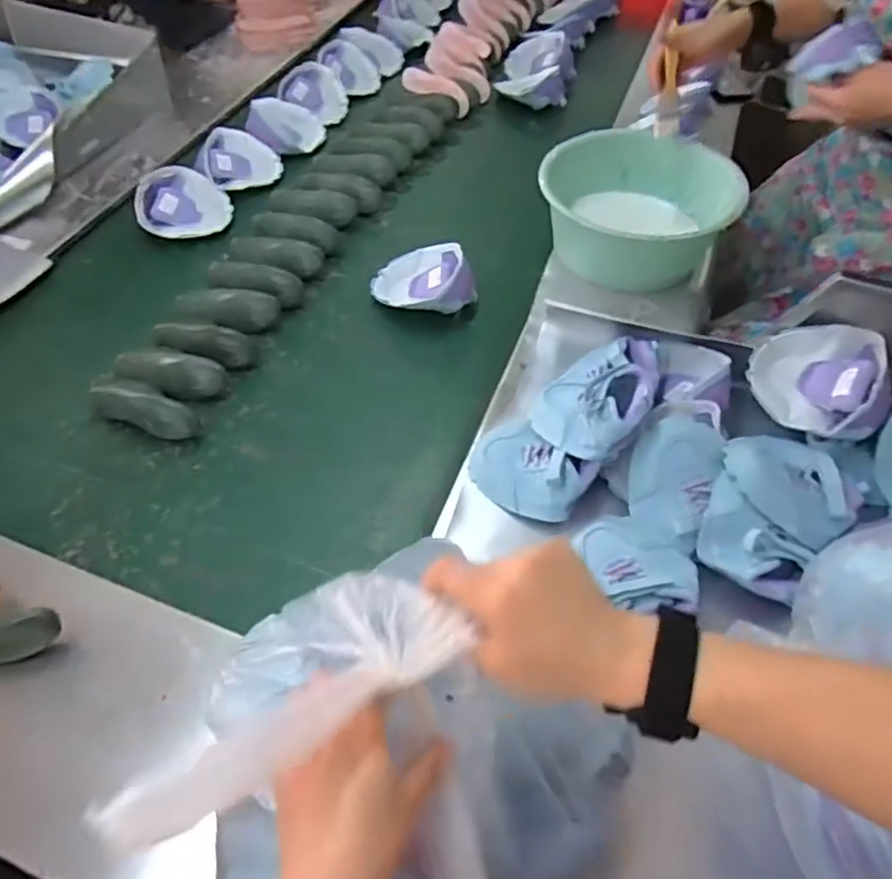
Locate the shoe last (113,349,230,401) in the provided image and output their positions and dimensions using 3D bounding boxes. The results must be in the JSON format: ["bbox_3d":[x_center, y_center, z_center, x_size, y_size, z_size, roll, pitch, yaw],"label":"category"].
[{"bbox_3d":[-0.390,-0.094,0.903,0.170,0.050,0.059,18,55,12],"label":"shoe last"}]

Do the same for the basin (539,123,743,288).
[{"bbox_3d":[0.308,-0.374,1.053,0.280,0.141,0.280,1,53,-1],"label":"basin"}]

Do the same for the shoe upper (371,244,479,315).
[{"bbox_3d":[-0.034,-0.254,1.020,0.168,0.073,0.110,14,54,9],"label":"shoe upper"}]

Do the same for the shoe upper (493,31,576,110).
[{"bbox_3d":[0.210,-0.849,1.477,0.168,0.072,0.255,10,54,6],"label":"shoe upper"}]

